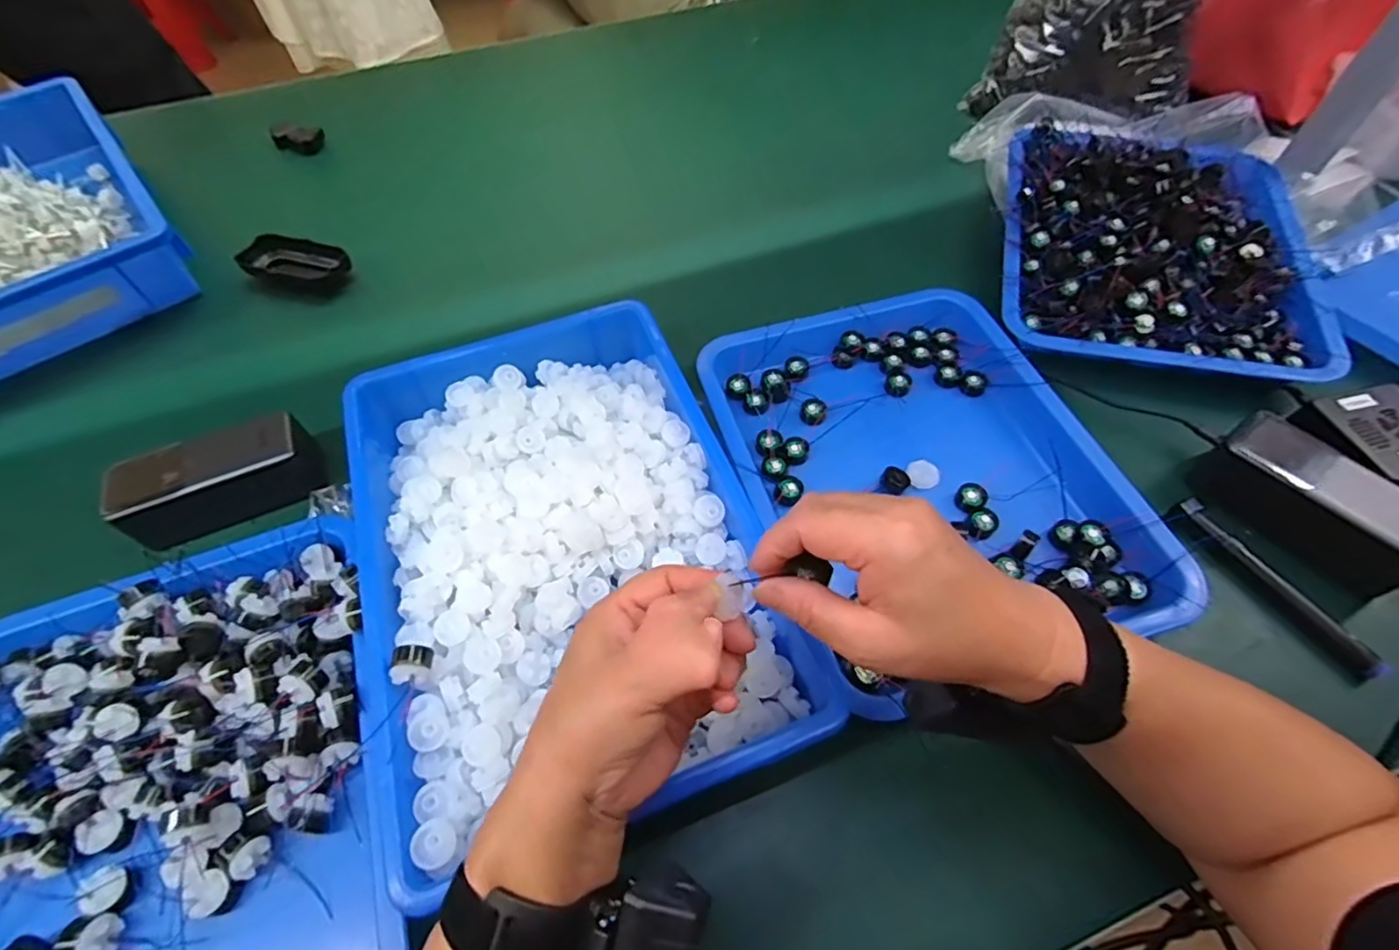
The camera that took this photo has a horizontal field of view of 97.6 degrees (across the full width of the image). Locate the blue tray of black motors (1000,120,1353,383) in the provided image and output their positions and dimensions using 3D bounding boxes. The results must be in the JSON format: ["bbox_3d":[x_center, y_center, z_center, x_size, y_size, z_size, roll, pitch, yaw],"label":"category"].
[{"bbox_3d":[0.426,-0.229,0.574,0.265,0.061,0.332,11,57,9],"label":"blue tray of black motors"}]

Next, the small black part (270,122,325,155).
[{"bbox_3d":[-0.513,-0.429,0.781,0.060,0.025,0.035,9,57,8],"label":"small black part"}]

